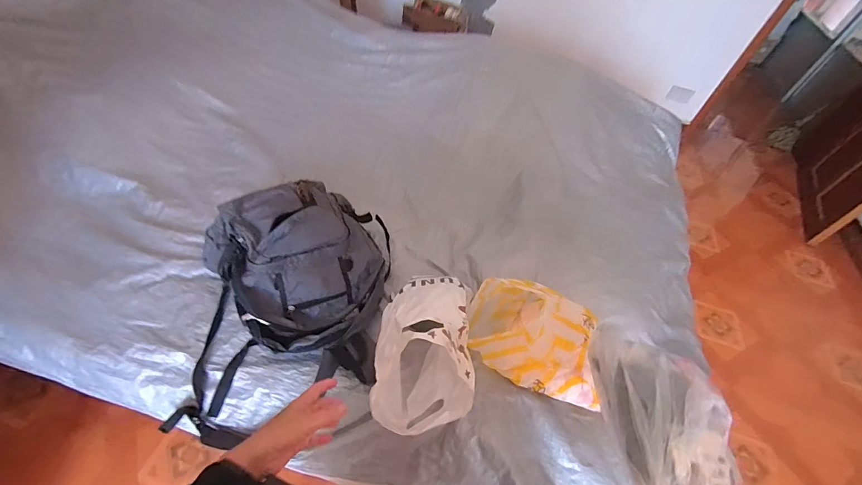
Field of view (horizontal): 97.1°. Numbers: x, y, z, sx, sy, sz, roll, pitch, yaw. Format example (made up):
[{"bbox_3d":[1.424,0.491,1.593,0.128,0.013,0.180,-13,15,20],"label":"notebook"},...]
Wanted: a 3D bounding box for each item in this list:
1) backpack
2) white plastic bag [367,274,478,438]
[{"bbox_3d":[-0.296,0.098,0.792,0.417,0.215,0.480,-2,53,-7],"label":"backpack"},{"bbox_3d":[-0.014,0.183,0.702,0.166,0.218,0.287,3,52,-4],"label":"white plastic bag"}]

